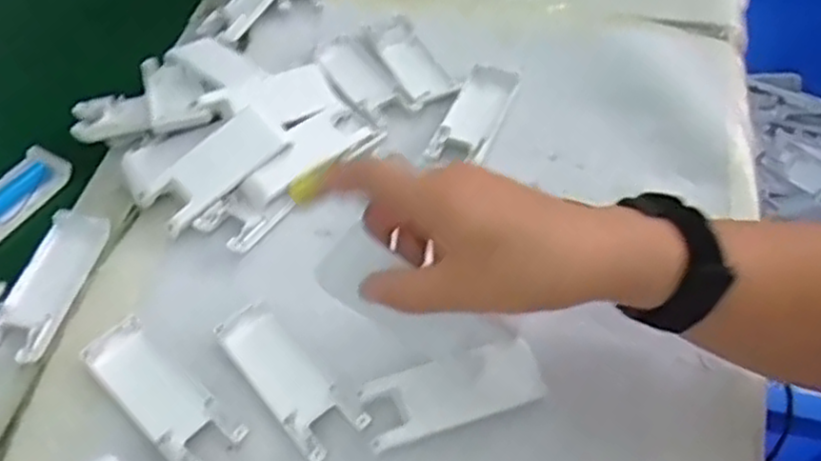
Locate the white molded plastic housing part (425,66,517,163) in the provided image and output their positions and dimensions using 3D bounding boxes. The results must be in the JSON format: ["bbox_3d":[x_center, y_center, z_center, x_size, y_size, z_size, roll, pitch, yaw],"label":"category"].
[{"bbox_3d":[0.047,-0.085,0.538,0.038,0.012,0.098,20,58,15],"label":"white molded plastic housing part"}]

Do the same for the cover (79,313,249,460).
[{"bbox_3d":[-0.142,0.092,0.416,0.102,0.011,0.039,37,63,24],"label":"cover"}]

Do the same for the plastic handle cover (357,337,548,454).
[{"bbox_3d":[0.024,0.090,0.412,0.100,0.022,0.036,-15,56,-9],"label":"plastic handle cover"}]

